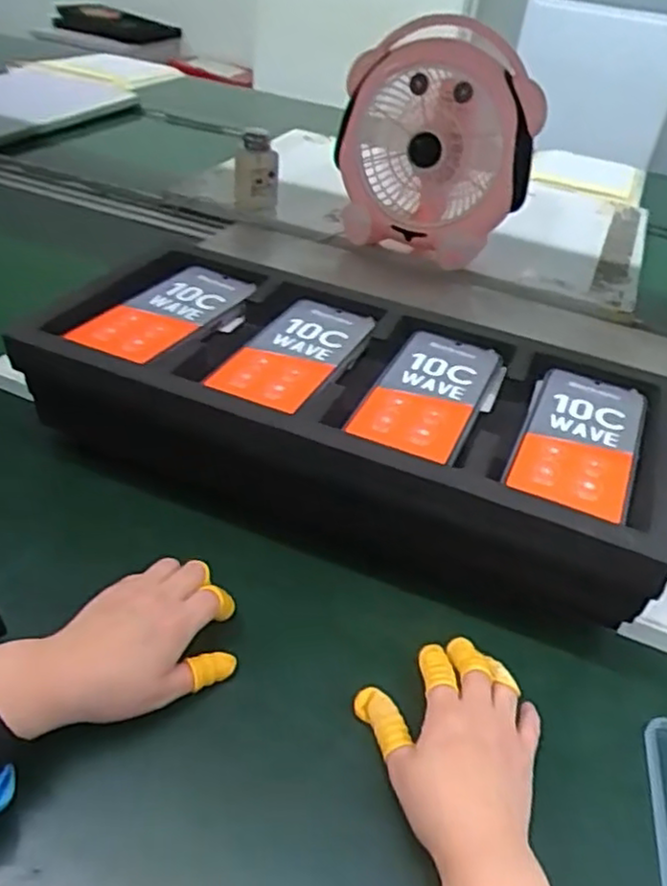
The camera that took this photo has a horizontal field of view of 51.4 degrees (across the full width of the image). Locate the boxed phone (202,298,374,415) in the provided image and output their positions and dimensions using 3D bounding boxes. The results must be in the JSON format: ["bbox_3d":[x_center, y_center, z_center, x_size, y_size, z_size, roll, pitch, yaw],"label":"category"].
[{"bbox_3d":[-0.027,-0.075,0.558,0.076,0.006,0.163,21,40,16],"label":"boxed phone"}]

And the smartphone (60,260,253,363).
[{"bbox_3d":[-0.138,-0.111,0.580,0.074,0.010,0.163,24,41,20],"label":"smartphone"}]

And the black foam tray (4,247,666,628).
[{"bbox_3d":[0.013,-0.017,0.567,0.469,0.116,0.216,19,40,14],"label":"black foam tray"}]

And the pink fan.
[{"bbox_3d":[0.132,-0.381,0.904,0.248,0.262,0.115,16,39,11],"label":"pink fan"}]

